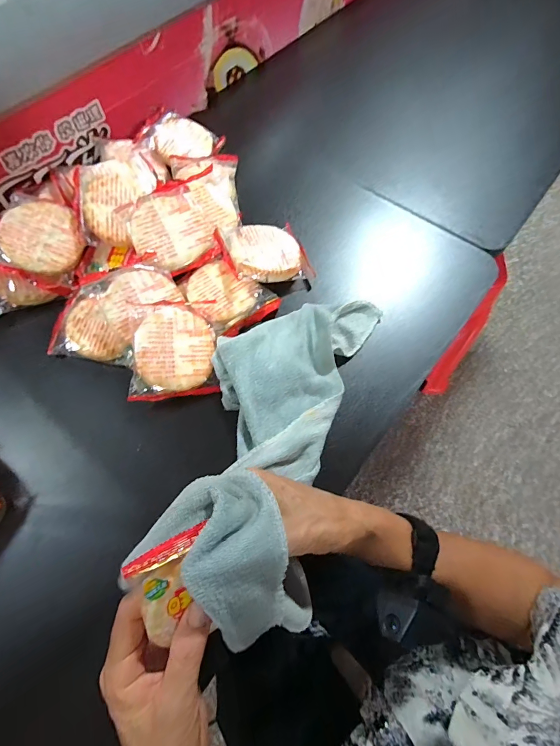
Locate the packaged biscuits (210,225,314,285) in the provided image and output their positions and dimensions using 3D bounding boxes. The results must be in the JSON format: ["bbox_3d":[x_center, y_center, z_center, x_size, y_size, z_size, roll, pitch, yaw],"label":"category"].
[{"bbox_3d":[-0.017,-0.138,0.416,0.107,0.037,0.080,-9,67,-4],"label":"packaged biscuits"}]

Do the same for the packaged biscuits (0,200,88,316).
[{"bbox_3d":[-0.281,-0.132,0.398,0.128,0.043,0.100,-25,74,-8],"label":"packaged biscuits"}]

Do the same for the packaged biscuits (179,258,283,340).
[{"bbox_3d":[-0.057,-0.088,0.398,0.078,0.020,0.096,-38,72,-15],"label":"packaged biscuits"}]

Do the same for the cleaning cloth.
[{"bbox_3d":[-0.004,0.048,0.326,0.135,0.101,0.305,16,45,5],"label":"cleaning cloth"}]

